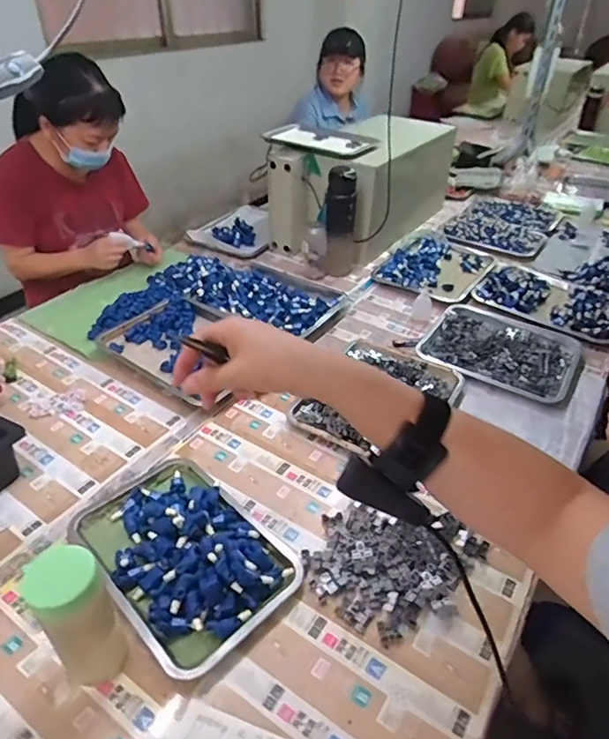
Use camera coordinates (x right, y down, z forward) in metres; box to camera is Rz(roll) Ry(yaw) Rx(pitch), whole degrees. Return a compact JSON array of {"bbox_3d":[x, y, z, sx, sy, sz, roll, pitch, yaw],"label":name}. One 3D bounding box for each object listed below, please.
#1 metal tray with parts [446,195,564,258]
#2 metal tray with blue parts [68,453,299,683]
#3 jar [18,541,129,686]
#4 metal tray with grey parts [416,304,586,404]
[{"bbox_3d":[0.656,-0.482,1.654,0.287,0.019,0.447,25,45,25],"label":"metal tray with parts"},{"bbox_3d":[-0.176,0.241,0.709,0.323,0.040,0.210,33,49,32],"label":"metal tray with blue parts"},{"bbox_3d":[-0.242,0.269,0.543,0.065,0.196,0.054,-23,45,-26],"label":"jar"},{"bbox_3d":[0.434,-0.047,1.108,0.314,0.019,0.262,21,43,22],"label":"metal tray with grey parts"}]

